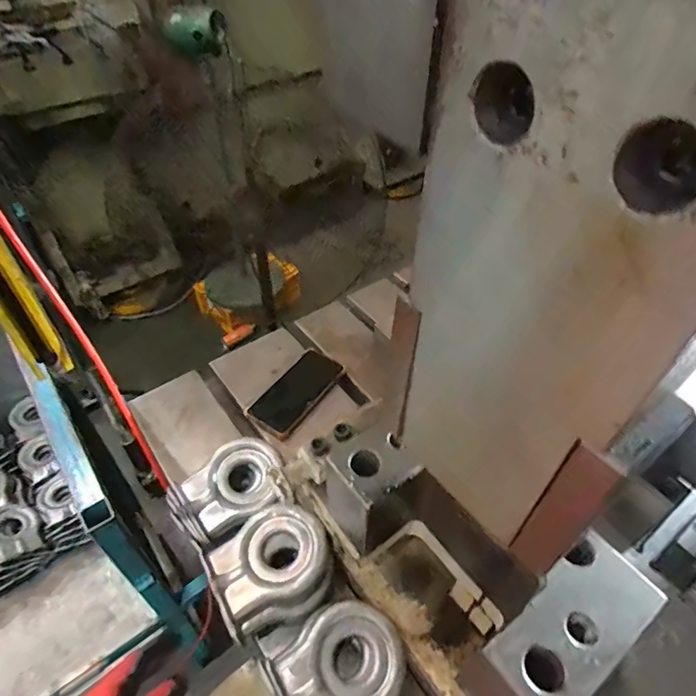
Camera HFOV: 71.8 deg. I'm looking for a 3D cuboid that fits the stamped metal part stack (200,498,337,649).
[{"bbox_3d":[-0.083,0.228,0.511,0.120,0.062,0.106,-23,51,-22],"label":"stamped metal part stack"}]

